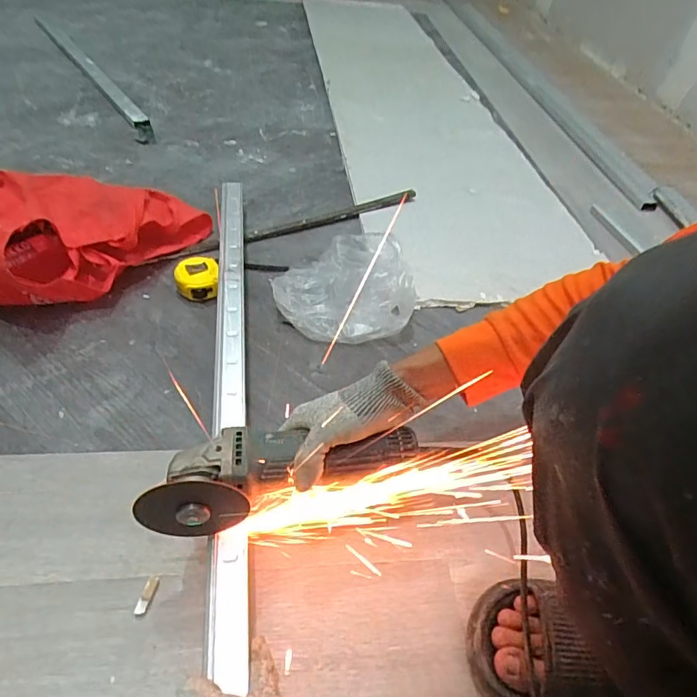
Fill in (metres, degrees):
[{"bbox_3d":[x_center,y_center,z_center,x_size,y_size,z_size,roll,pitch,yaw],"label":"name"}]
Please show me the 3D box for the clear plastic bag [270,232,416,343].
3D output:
[{"bbox_3d":[-0.013,-0.114,0.800,0.217,0.091,0.216,0,46,-7],"label":"clear plastic bag"}]

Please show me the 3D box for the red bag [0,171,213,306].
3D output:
[{"bbox_3d":[-0.455,-0.215,0.799,0.271,0.137,0.382,31,50,21],"label":"red bag"}]

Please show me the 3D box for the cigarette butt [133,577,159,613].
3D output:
[{"bbox_3d":[-0.203,0.249,0.486,0.012,0.010,0.036,13,46,5],"label":"cigarette butt"}]

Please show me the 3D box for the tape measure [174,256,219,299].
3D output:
[{"bbox_3d":[-0.251,-0.114,0.797,0.070,0.047,0.076,-6,47,-13],"label":"tape measure"}]

